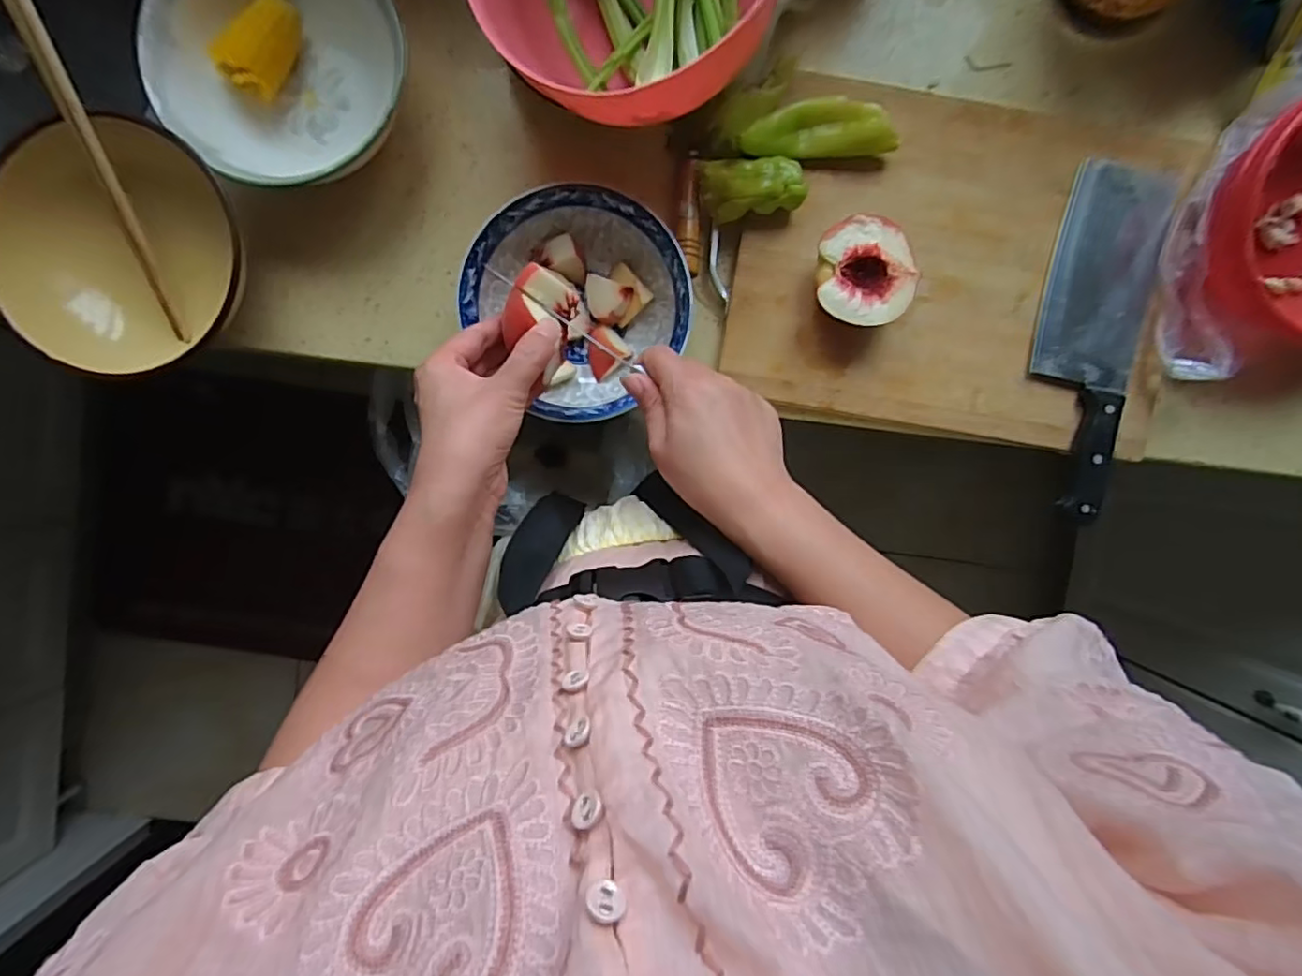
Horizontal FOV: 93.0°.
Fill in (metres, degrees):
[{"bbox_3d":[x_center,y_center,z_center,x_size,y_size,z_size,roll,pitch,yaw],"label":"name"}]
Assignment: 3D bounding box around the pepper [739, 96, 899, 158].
[{"bbox_3d":[0.125,-0.269,0.466,0.111,0.029,0.034,-1,95,-1],"label":"pepper"}]

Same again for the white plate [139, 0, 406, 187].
[{"bbox_3d":[-0.268,-0.311,0.462,0.166,0.070,0.173,24,94,-3],"label":"white plate"}]

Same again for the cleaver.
[{"bbox_3d":[0.342,-0.115,0.482,0.078,0.021,0.263,12,94,-2],"label":"cleaver"}]

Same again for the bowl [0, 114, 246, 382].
[{"bbox_3d":[-0.381,-0.167,0.453,0.167,0.071,0.156,0,95,-1],"label":"bowl"}]

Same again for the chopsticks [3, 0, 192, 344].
[{"bbox_3d":[-0.386,-0.221,0.437,0.016,0.015,0.231,-9,117,0],"label":"chopsticks"}]

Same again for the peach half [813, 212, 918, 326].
[{"bbox_3d":[0.161,-0.162,0.472,0.070,0.039,0.076,0,95,-1],"label":"peach half"}]

